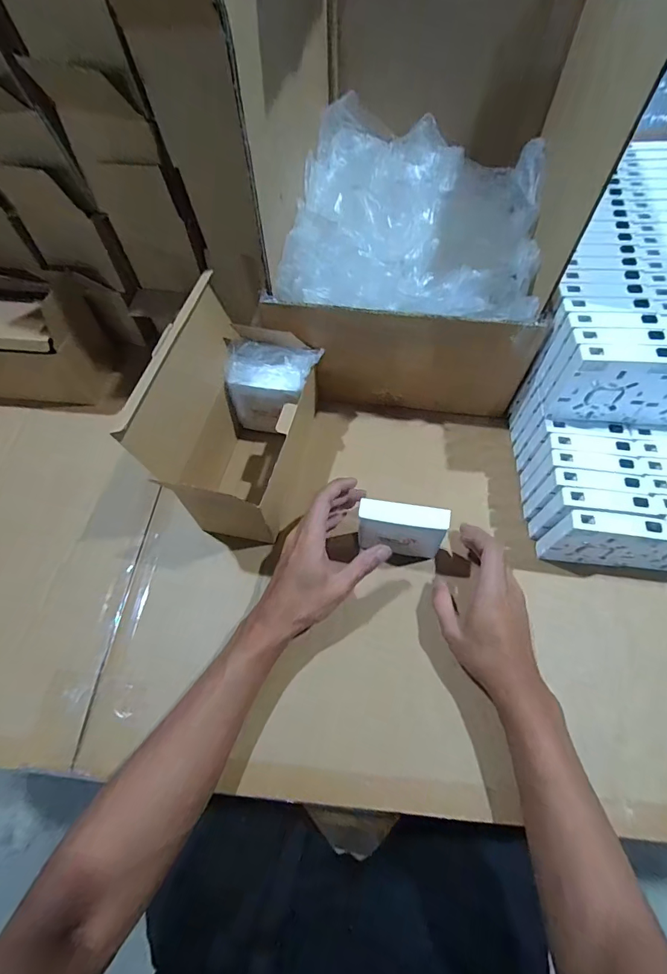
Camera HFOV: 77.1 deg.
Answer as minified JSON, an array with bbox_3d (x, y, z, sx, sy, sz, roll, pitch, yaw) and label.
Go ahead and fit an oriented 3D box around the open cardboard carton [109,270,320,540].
[{"bbox_3d":[-0.100,-0.079,0.455,0.115,0.185,0.205,12,63,8],"label":"open cardboard carton"}]

